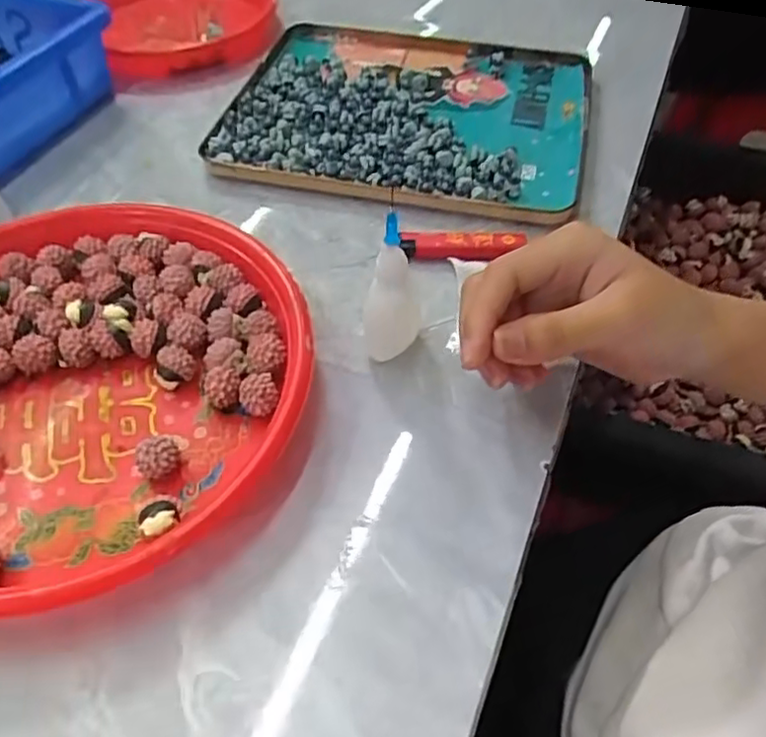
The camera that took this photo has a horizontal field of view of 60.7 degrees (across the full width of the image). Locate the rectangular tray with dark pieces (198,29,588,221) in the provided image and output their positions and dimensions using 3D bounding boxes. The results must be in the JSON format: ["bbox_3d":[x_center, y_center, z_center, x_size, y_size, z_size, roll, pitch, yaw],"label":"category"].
[{"bbox_3d":[0.023,-0.199,0.489,0.256,0.015,0.231,10,53,9],"label":"rectangular tray with dark pieces"}]

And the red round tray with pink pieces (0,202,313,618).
[{"bbox_3d":[-0.154,0.005,0.317,0.228,0.026,0.218,0,52,0],"label":"red round tray with pink pieces"}]

